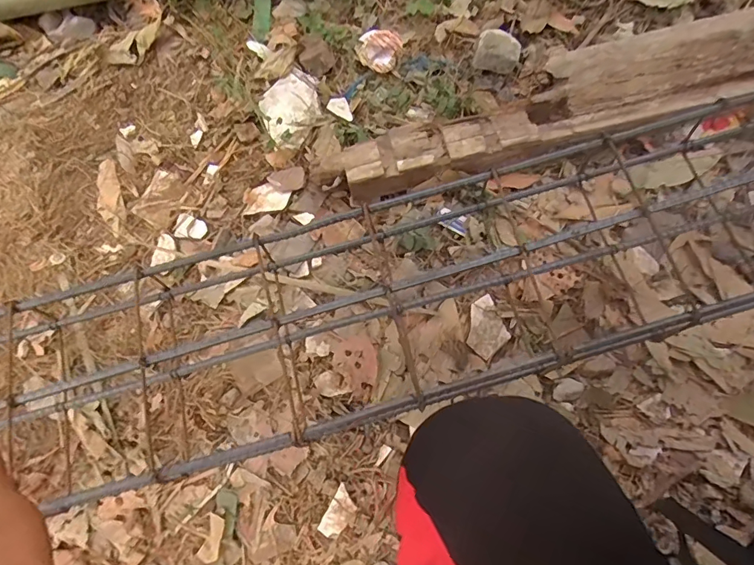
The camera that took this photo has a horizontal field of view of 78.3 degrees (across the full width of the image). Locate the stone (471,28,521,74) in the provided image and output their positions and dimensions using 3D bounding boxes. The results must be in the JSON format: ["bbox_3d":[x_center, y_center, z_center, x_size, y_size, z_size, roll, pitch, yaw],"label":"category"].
[{"bbox_3d":[0.205,-0.394,0.784,0.074,0.048,0.054,11,71,9],"label":"stone"}]

